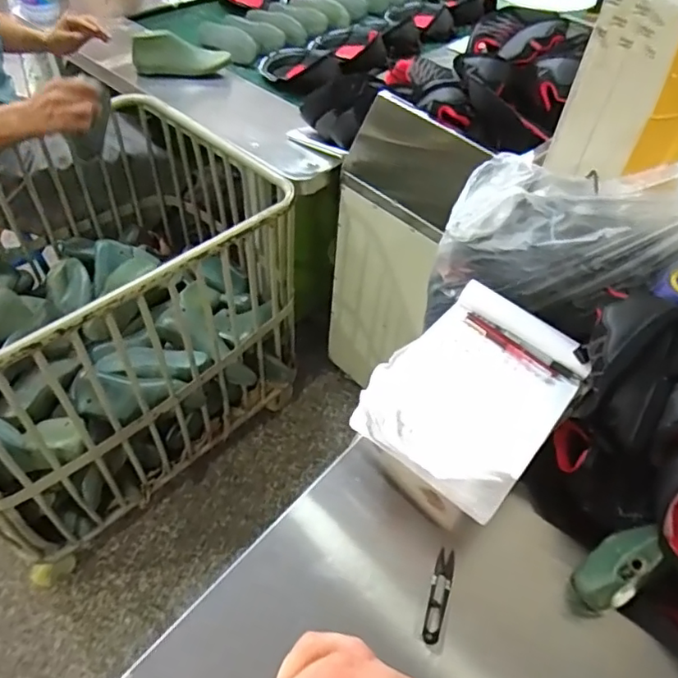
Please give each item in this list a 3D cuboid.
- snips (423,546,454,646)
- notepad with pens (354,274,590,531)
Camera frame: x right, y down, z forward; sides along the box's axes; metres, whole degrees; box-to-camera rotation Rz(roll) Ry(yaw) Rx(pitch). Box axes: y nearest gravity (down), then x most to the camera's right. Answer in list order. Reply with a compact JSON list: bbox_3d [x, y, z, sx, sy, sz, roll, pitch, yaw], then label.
[{"bbox_3d":[0.110,0.279,0.608,0.021,0.011,0.100,16,50,8],"label":"snips"},{"bbox_3d":[0.168,0.056,0.688,0.201,0.035,0.282,34,55,23],"label":"notepad with pens"}]

